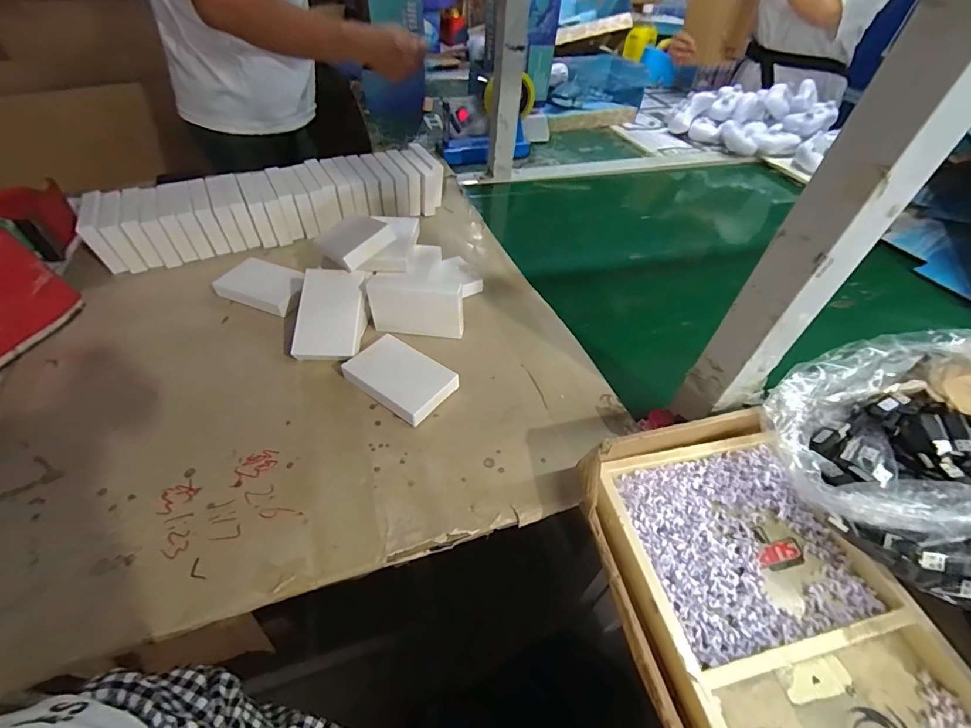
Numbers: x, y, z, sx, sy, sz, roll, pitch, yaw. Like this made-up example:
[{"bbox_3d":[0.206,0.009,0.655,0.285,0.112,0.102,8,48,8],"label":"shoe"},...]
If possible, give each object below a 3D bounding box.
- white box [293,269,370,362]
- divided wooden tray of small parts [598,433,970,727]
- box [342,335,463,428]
[{"bbox_3d":[-0.181,-0.060,0.499,0.074,0.016,0.111,5,79,-4],"label":"white box"},{"bbox_3d":[0.226,0.204,0.298,0.191,0.030,0.317,-9,48,-11],"label":"divided wooden tray of small parts"},{"bbox_3d":[-0.094,0.015,0.472,0.112,0.022,0.073,31,53,25],"label":"box"}]

